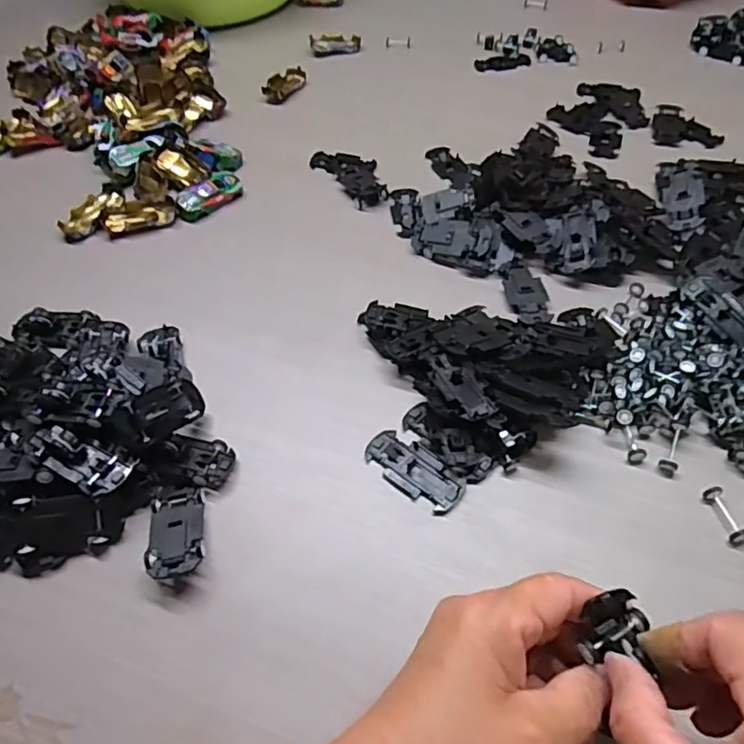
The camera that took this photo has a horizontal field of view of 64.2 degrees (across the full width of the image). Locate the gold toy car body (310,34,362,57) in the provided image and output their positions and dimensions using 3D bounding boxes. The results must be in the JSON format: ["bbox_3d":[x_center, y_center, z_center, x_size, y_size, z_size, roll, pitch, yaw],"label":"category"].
[{"bbox_3d":[-0.044,-0.404,0.729,0.062,0.019,0.032,-12,52,-5],"label":"gold toy car body"}]

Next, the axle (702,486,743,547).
[{"bbox_3d":[0.200,0.081,0.335,0.010,0.009,0.033,-13,52,-6],"label":"axle"}]

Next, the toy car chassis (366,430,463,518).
[{"bbox_3d":[0.026,0.060,0.365,0.065,0.004,0.031,33,61,26],"label":"toy car chassis"}]

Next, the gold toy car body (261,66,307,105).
[{"bbox_3d":[-0.099,-0.324,0.673,0.032,0.014,0.062,15,54,15],"label":"gold toy car body"}]

